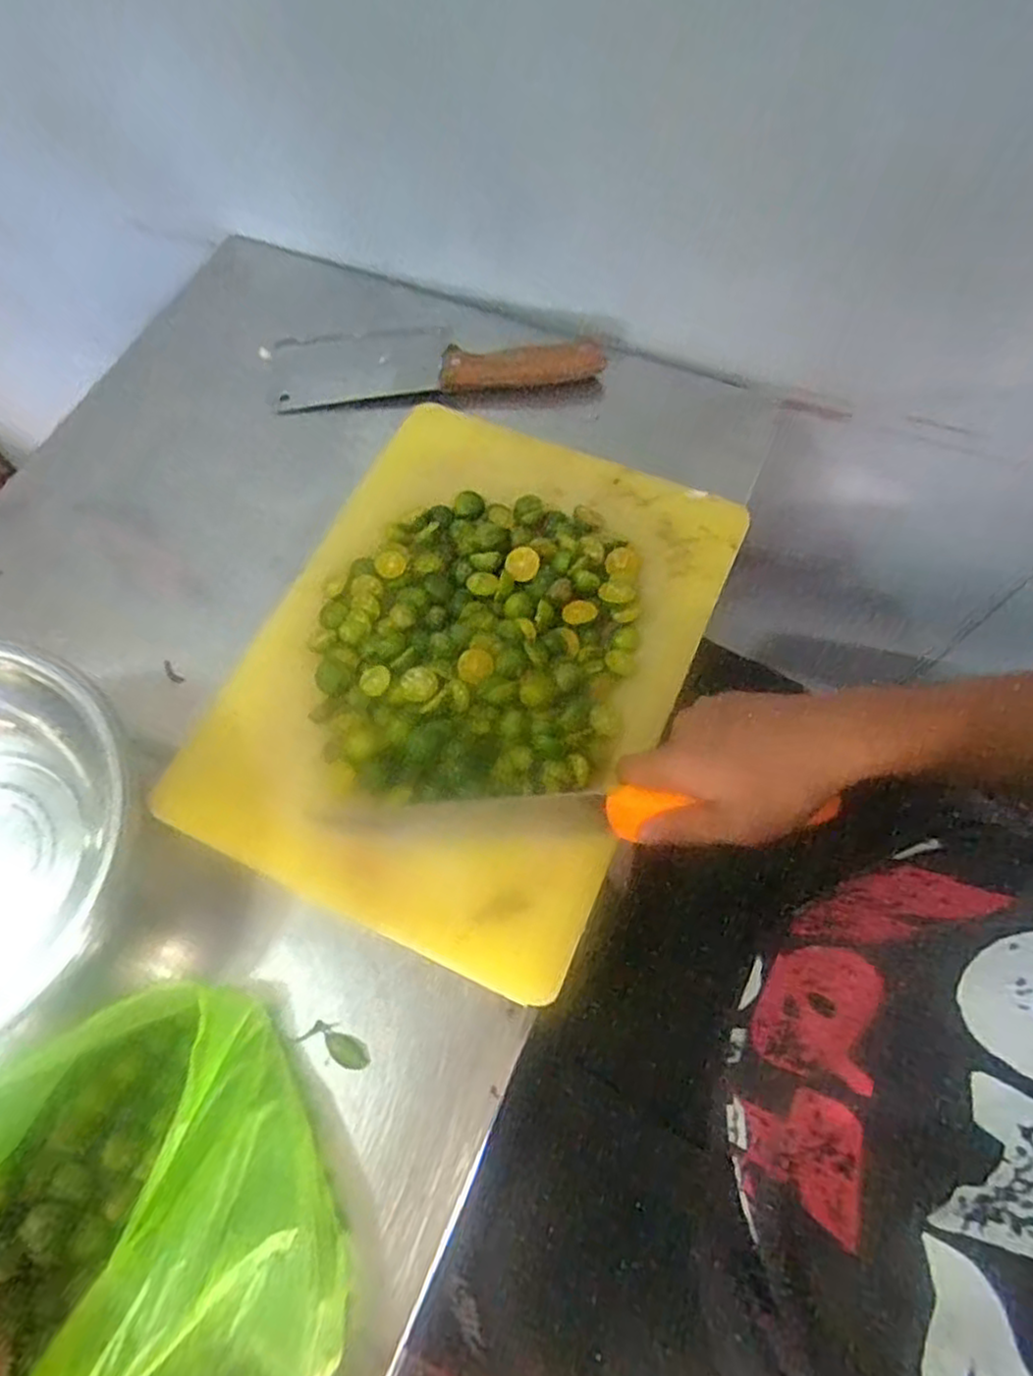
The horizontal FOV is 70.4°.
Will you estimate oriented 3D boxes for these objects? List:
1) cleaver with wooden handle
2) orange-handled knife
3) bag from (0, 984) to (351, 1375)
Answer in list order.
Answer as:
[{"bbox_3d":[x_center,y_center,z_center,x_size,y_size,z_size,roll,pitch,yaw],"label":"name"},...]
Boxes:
[{"bbox_3d":[-0.074,-0.297,0.655,0.298,0.027,0.079,-4,67,0],"label":"cleaver with wooden handle"},{"bbox_3d":[0.031,0.079,0.459,0.307,0.029,0.027,-5,66,10],"label":"orange-handled knife"},{"bbox_3d":[-0.232,0.295,0.352,0.260,0.124,0.249,-15,67,-5],"label":"bag"}]

